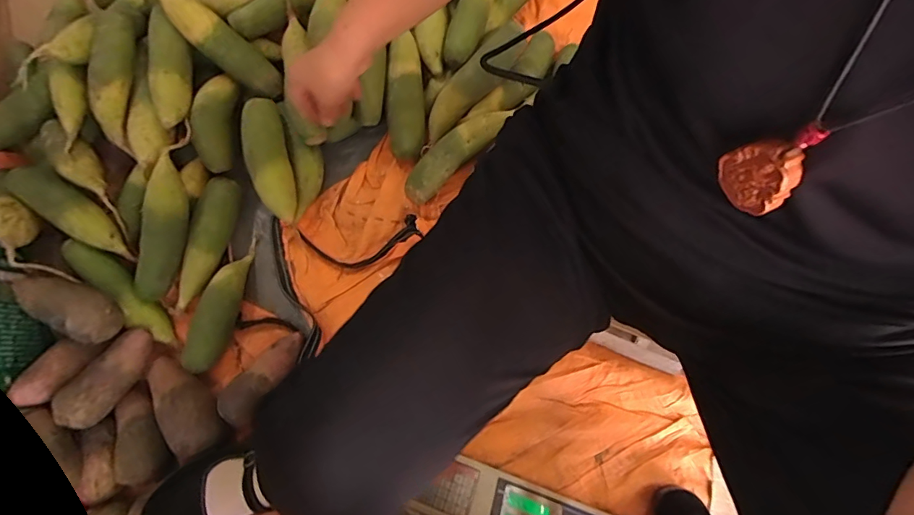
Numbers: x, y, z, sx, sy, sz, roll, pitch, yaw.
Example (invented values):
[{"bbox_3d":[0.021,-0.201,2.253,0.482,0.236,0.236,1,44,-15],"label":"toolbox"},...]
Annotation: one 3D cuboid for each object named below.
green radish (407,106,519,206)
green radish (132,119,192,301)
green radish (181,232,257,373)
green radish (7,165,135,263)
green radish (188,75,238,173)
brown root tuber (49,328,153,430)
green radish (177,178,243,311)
[{"bbox_3d":[-0.005,-0.167,0.722,0.199,0.053,0.061,-41,79,-8],"label":"green radish"},{"bbox_3d":[-0.424,-0.059,0.662,0.050,0.061,0.249,15,99,4],"label":"green radish"},{"bbox_3d":[-0.353,0.064,0.678,0.052,0.046,0.213,12,77,4],"label":"green radish"},{"bbox_3d":[-0.576,-0.072,0.677,0.204,0.047,0.058,32,79,8],"label":"green radish"},{"bbox_3d":[-0.378,-0.212,0.705,0.046,0.052,0.152,4,90,2],"label":"green radish"},{"bbox_3d":[-0.487,0.165,0.628,0.055,0.052,0.144,28,65,7],"label":"brown root tuber"},{"bbox_3d":[-0.379,-0.025,0.688,0.046,0.048,0.203,11,77,4],"label":"green radish"}]

